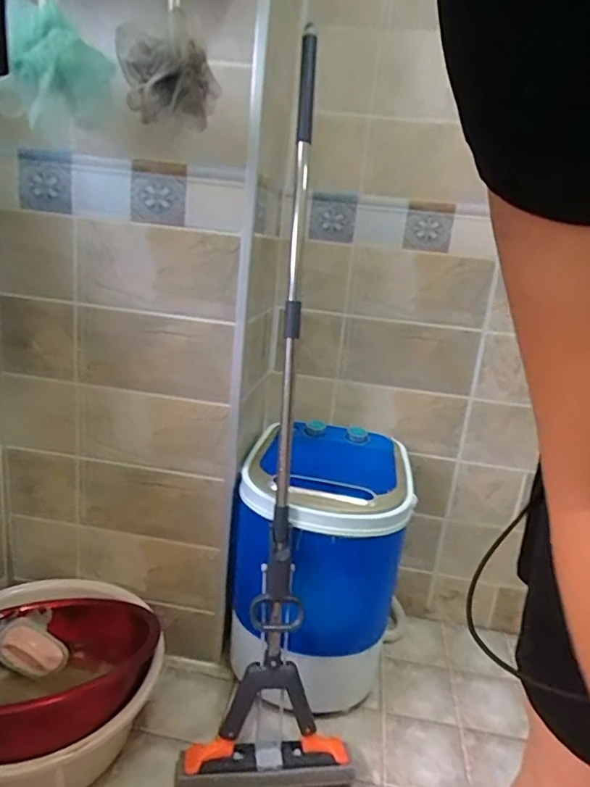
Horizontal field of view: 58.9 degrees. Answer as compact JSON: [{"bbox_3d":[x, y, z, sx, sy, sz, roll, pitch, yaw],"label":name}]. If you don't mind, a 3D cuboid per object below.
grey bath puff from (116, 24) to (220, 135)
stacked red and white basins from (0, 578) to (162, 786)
[{"bbox_3d":[-0.172,-0.416,0.697,0.120,0.101,0.083,7,16,-1],"label":"grey bath puff"},{"bbox_3d":[-0.441,0.471,0.894,0.361,0.243,0.390,6,16,-2],"label":"stacked red and white basins"}]

